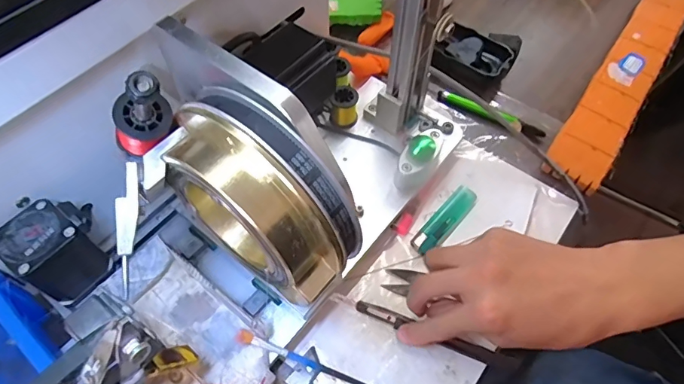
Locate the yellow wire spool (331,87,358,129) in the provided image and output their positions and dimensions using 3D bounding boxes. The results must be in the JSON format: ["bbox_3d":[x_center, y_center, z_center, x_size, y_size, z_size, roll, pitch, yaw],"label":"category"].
[{"bbox_3d":[0.003,-0.081,0.438,0.025,0.035,0.023,1,59,-1],"label":"yellow wire spool"}]

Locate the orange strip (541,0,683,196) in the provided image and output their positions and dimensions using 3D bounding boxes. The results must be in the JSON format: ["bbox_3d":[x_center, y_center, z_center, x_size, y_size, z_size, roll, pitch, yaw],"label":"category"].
[{"bbox_3d":[0.306,-0.124,0.495,0.053,0.025,0.320,33,64,17],"label":"orange strip"}]

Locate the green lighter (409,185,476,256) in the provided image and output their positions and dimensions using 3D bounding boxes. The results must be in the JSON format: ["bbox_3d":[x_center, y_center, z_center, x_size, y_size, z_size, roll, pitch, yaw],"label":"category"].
[{"bbox_3d":[0.093,0.025,0.410,0.023,0.011,0.080,38,65,20],"label":"green lighter"}]

